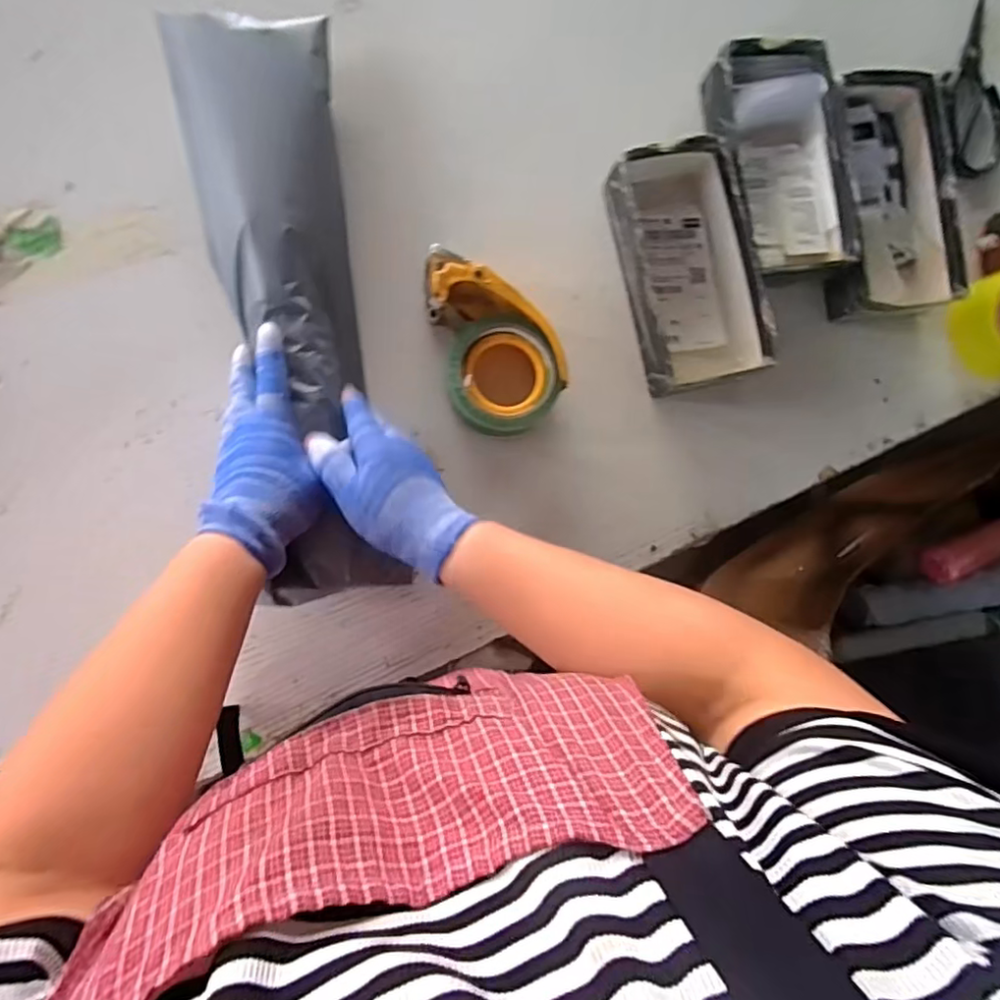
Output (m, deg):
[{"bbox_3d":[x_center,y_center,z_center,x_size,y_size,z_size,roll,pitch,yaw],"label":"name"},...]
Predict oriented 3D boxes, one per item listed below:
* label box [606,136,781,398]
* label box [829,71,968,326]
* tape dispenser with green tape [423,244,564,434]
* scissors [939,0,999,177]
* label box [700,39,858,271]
[{"bbox_3d":[0.175,-0.215,0.573,0.112,0.052,0.217,-12,90,-10],"label":"label box"},{"bbox_3d":[0.384,-0.303,0.612,0.125,0.051,0.245,1,88,-10],"label":"label box"},{"bbox_3d":[-0.005,-0.136,0.535,0.100,0.061,0.155,-14,90,-10],"label":"tape dispenser with green tape"},{"bbox_3d":[0.508,-0.455,0.665,0.076,0.021,0.196,-1,88,-10],"label":"scissors"},{"bbox_3d":[0.262,-0.321,0.592,0.111,0.050,0.217,-8,89,-10],"label":"label box"}]

